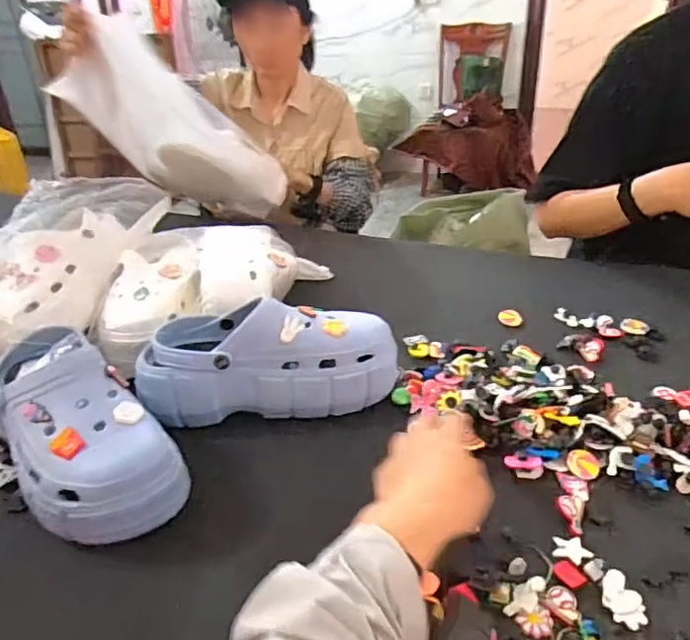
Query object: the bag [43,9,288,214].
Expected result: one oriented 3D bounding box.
[{"bbox_3d":[-0.287,-0.313,1.006,0.133,0.431,0.154,32,87,47],"label":"bag"}]

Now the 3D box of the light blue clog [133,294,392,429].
[{"bbox_3d":[-0.079,0.034,0.586,0.261,0.103,0.096,-5,30,-4],"label":"light blue clog"}]

